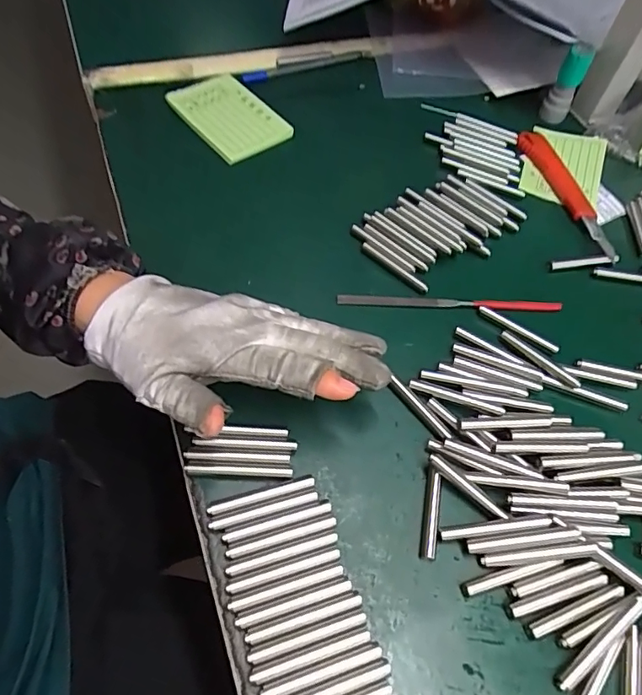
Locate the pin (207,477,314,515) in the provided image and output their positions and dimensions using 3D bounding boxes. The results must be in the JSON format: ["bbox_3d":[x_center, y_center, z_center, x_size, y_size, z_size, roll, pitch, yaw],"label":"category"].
[{"bbox_3d":[-0.032,0.079,0.280,0.057,0.004,0.005,-12,60,-14],"label":"pin"}]

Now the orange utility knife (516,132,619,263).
[{"bbox_3d":[0.203,-0.129,0.433,0.020,0.015,0.141,-9,60,-12],"label":"orange utility knife"}]

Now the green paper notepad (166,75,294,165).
[{"bbox_3d":[-0.081,-0.200,0.452,0.066,0.013,0.098,-33,67,-23],"label":"green paper notepad"}]

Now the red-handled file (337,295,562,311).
[{"bbox_3d":[0.092,-0.031,0.371,0.160,0.006,0.007,2,58,-5],"label":"red-handled file"}]

